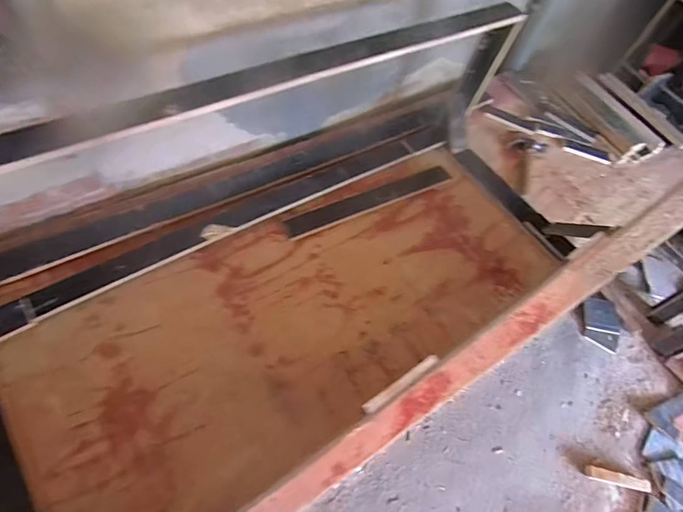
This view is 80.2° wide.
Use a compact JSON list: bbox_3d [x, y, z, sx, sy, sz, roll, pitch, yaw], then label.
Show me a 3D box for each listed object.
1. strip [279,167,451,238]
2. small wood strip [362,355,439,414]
[{"bbox_3d":[0.081,-0.154,1.088,0.496,0.009,0.056,-23,69,-20],"label":"strip"},{"bbox_3d":[0.108,0.222,0.709,0.164,0.018,0.019,-30,67,-23],"label":"small wood strip"}]

